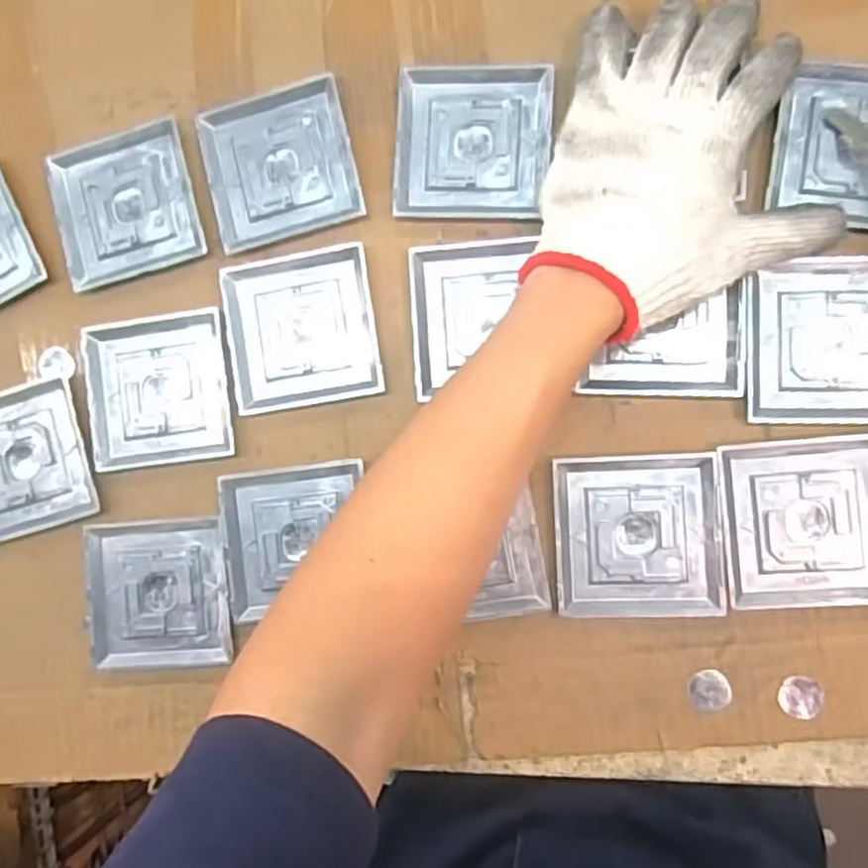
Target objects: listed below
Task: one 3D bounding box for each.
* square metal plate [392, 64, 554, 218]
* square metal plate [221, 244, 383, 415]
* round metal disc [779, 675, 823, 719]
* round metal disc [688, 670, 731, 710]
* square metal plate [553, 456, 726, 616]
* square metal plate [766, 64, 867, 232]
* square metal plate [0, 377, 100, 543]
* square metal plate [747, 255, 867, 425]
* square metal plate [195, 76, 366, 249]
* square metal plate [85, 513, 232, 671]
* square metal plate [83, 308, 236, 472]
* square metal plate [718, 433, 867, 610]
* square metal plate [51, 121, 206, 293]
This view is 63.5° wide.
[{"bbox_3d":[0.023,-0.173,0.414,0.089,0.005,0.089,3,90,8],"label":"square metal plate"},{"bbox_3d":[-0.080,-0.063,0.425,0.090,0.009,0.090,-8,88,7],"label":"square metal plate"},{"bbox_3d":[0.201,0.144,0.383,0.022,0.004,0.022,14,91,7],"label":"round metal disc"},{"bbox_3d":[0.155,0.144,0.392,0.022,0.004,0.022,0,89,8],"label":"round metal disc"},{"bbox_3d":[0.115,0.057,0.395,0.090,0.004,0.090,-3,89,8],"label":"square metal plate"},{"bbox_3d":[0.234,-0.158,0.384,0.089,0.009,0.090,7,90,8],"label":"square metal plate"},{"bbox_3d":[-0.264,0.018,0.447,0.086,0.006,0.090,-16,87,7],"label":"square metal plate"},{"bbox_3d":[0.218,-0.051,0.382,0.088,0.005,0.091,0,89,8],"label":"square metal plate"},{"bbox_3d":[-0.094,-0.165,0.428,0.089,0.004,0.090,-14,88,7],"label":"square metal plate"},{"bbox_3d":[-0.173,0.100,0.437,0.091,0.004,0.091,-5,89,7],"label":"square metal plate"},{"bbox_3d":[-0.171,-0.027,0.434,0.090,0.004,0.091,-7,89,7],"label":"square metal plate"},{"bbox_3d":[0.205,0.048,0.381,0.089,0.006,0.090,-4,89,7],"label":"square metal plate"},{"bbox_3d":[-0.194,-0.144,0.441,0.088,0.004,0.090,-14,88,7],"label":"square metal plate"}]

